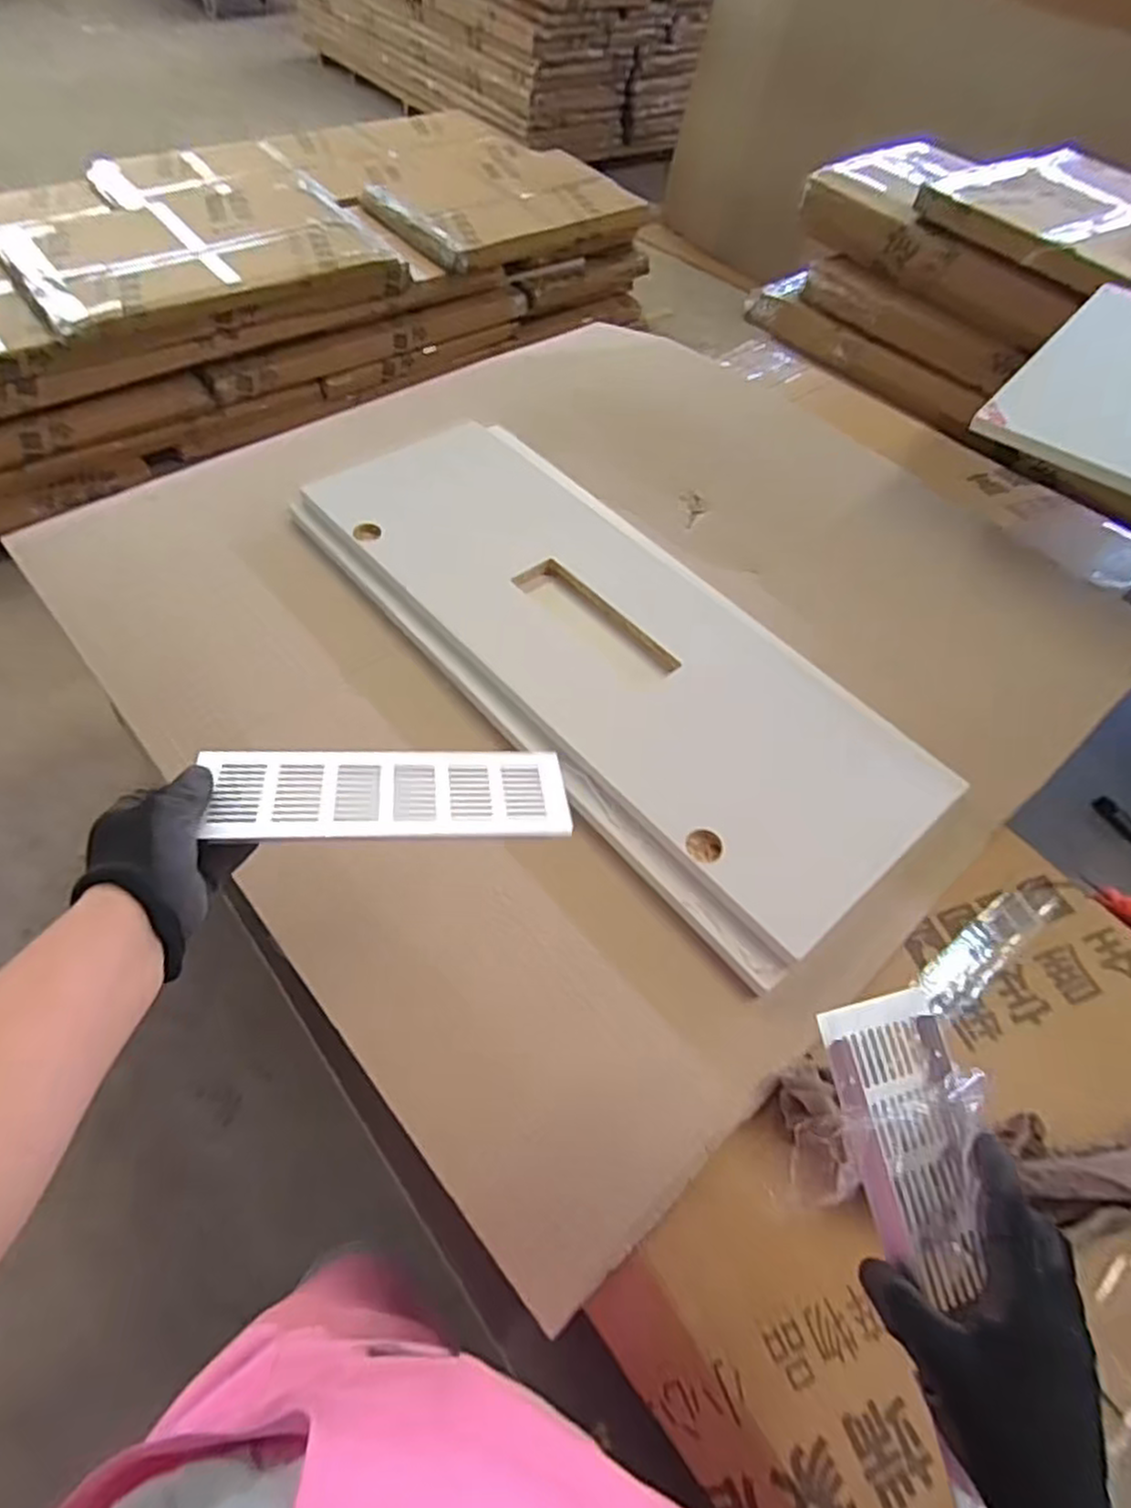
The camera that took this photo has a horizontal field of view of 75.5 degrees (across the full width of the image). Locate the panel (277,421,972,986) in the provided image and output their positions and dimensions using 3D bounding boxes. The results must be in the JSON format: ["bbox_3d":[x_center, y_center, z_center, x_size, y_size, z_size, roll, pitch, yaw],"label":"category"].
[{"bbox_3d":[0.023,-0.137,0.808,0.311,0.049,0.766,-36,65,-25],"label":"panel"}]

